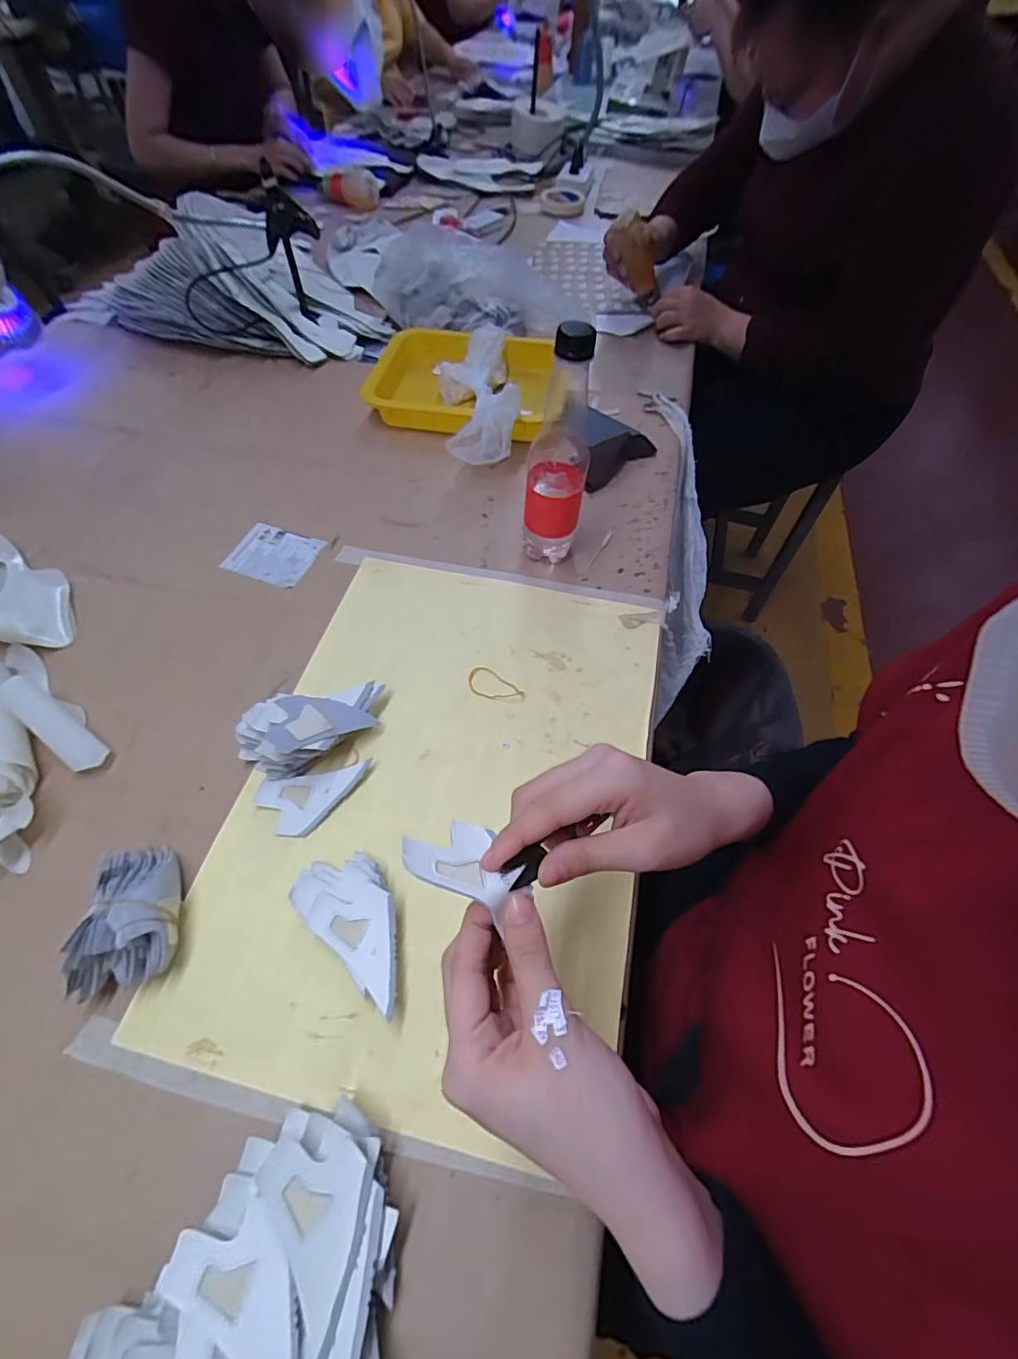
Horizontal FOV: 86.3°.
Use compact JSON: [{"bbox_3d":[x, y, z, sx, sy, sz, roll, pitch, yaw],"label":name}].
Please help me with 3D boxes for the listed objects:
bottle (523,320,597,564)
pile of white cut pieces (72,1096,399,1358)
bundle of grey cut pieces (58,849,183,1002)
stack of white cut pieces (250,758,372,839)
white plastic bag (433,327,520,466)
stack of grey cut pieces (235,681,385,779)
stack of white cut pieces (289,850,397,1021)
[{"bbox_3d":[0.048,-0.202,0.501,0.063,0.220,0.056,5,57,2],"label":"bottle"},{"bbox_3d":[-0.132,0.306,0.270,0.141,0.041,0.137,-1,57,-2],"label":"pile of white cut pieces"},{"bbox_3d":[-0.254,0.154,0.364,0.061,0.048,0.096,-5,57,-4],"label":"bundle of grey cut pieces"},{"bbox_3d":[-0.153,0.096,0.430,0.087,0.009,0.046,-11,58,-8],"label":"stack of white cut pieces"},{"bbox_3d":[-0.039,-0.377,0.704,0.099,0.071,0.286,-7,57,-5],"label":"white plastic bag"},{"bbox_3d":[-0.158,0.040,0.438,0.114,0.051,0.057,-18,59,-12],"label":"stack of grey cut pieces"},{"bbox_3d":[-0.100,0.166,0.377,0.108,0.018,0.055,39,64,22],"label":"stack of white cut pieces"}]

